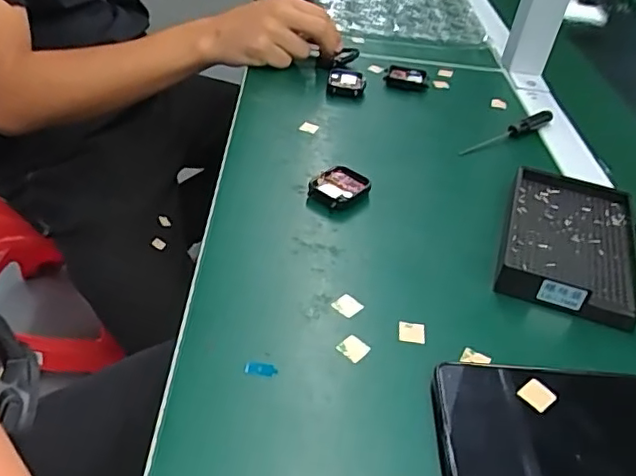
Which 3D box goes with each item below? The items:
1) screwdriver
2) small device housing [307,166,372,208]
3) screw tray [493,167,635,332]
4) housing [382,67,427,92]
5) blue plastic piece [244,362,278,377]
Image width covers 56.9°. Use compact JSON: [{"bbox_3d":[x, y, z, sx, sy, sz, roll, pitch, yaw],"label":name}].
[{"bbox_3d":[0.183,-0.102,0.565,0.127,0.014,0.010,-22,47,-31],"label":"screwdriver"},{"bbox_3d":[0.015,-0.039,0.463,0.036,0.011,0.044,34,46,29],"label":"small device housing"},{"bbox_3d":[0.186,0.001,0.431,0.092,0.022,0.140,17,40,13],"label":"screw tray"},{"bbox_3d":[0.094,-0.168,0.627,0.045,0.015,0.023,12,39,7],"label":"housing"},{"bbox_3d":[-0.031,0.072,0.324,0.018,0.004,0.007,7,39,0],"label":"blue plastic piece"}]

